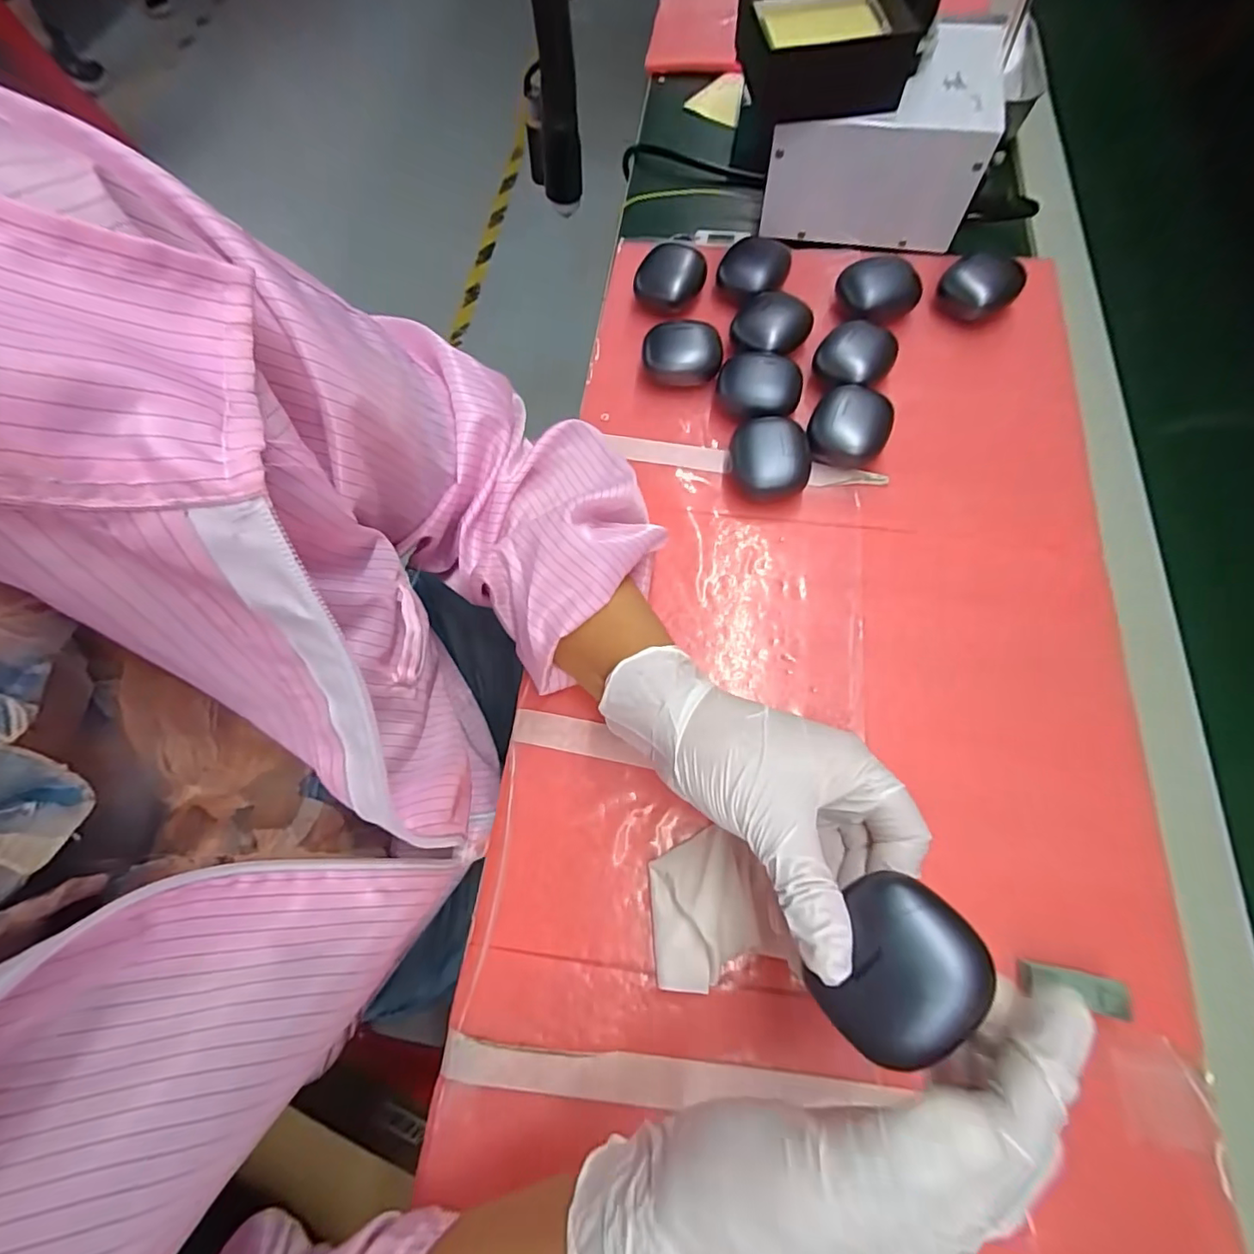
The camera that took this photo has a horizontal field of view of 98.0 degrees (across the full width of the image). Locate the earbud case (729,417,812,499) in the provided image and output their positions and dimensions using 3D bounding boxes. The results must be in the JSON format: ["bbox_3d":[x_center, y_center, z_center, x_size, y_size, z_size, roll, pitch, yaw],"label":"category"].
[{"bbox_3d":[0.094,-0.109,0.360,0.052,0.030,0.050,12,69,8],"label":"earbud case"}]

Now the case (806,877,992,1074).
[{"bbox_3d":[0.089,0.113,0.179,0.044,0.022,0.050,41,75,17],"label":"case"}]

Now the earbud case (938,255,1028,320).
[{"bbox_3d":[0.262,-0.250,0.407,0.045,0.033,0.045,-42,72,-13],"label":"earbud case"}]

